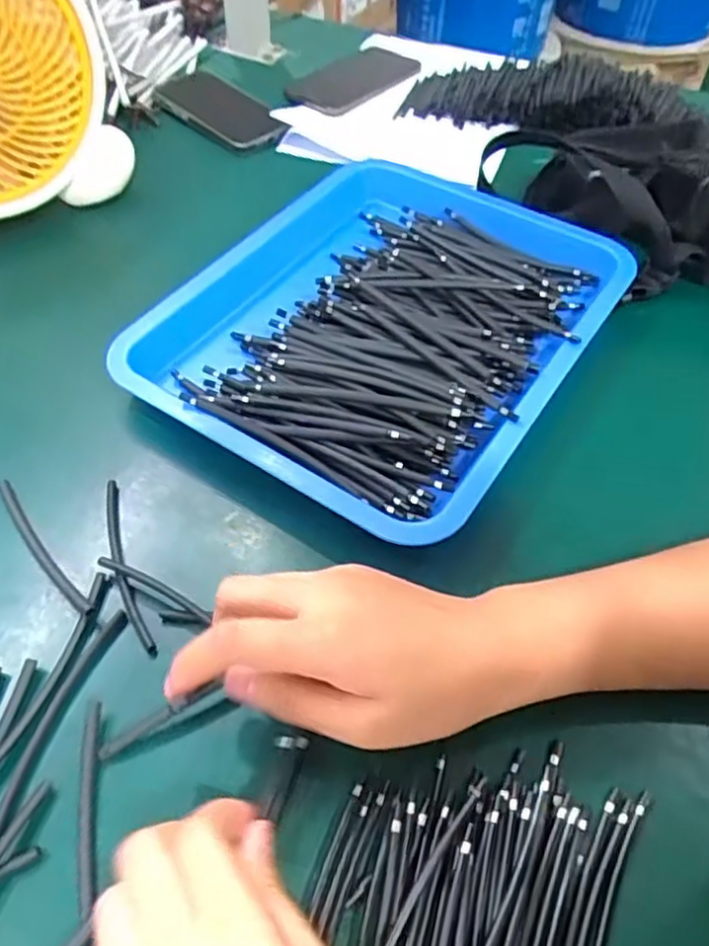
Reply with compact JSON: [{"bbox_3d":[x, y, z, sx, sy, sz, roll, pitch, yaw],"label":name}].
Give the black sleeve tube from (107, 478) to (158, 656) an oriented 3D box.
[{"bbox_3d":[-0.130,0.050,0.383,0.012,0.008,0.117,-18,56,-14],"label":"black sleeve tube"}]

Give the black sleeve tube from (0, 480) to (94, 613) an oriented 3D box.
[{"bbox_3d":[-0.180,0.043,0.388,0.012,0.011,0.113,-34,61,-24],"label":"black sleeve tube"}]

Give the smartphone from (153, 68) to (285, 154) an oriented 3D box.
[{"bbox_3d":[-0.137,-0.375,0.693,0.084,0.012,0.169,-37,62,-25],"label":"smartphone"}]

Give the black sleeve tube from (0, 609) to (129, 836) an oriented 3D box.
[{"bbox_3d":[-0.147,0.118,0.337,0.013,0.007,0.112,17,55,11],"label":"black sleeve tube"}]

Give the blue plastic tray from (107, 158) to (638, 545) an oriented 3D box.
[{"bbox_3d":[0.019,-0.118,0.494,0.280,0.036,0.333,29,58,19],"label":"blue plastic tray"}]

